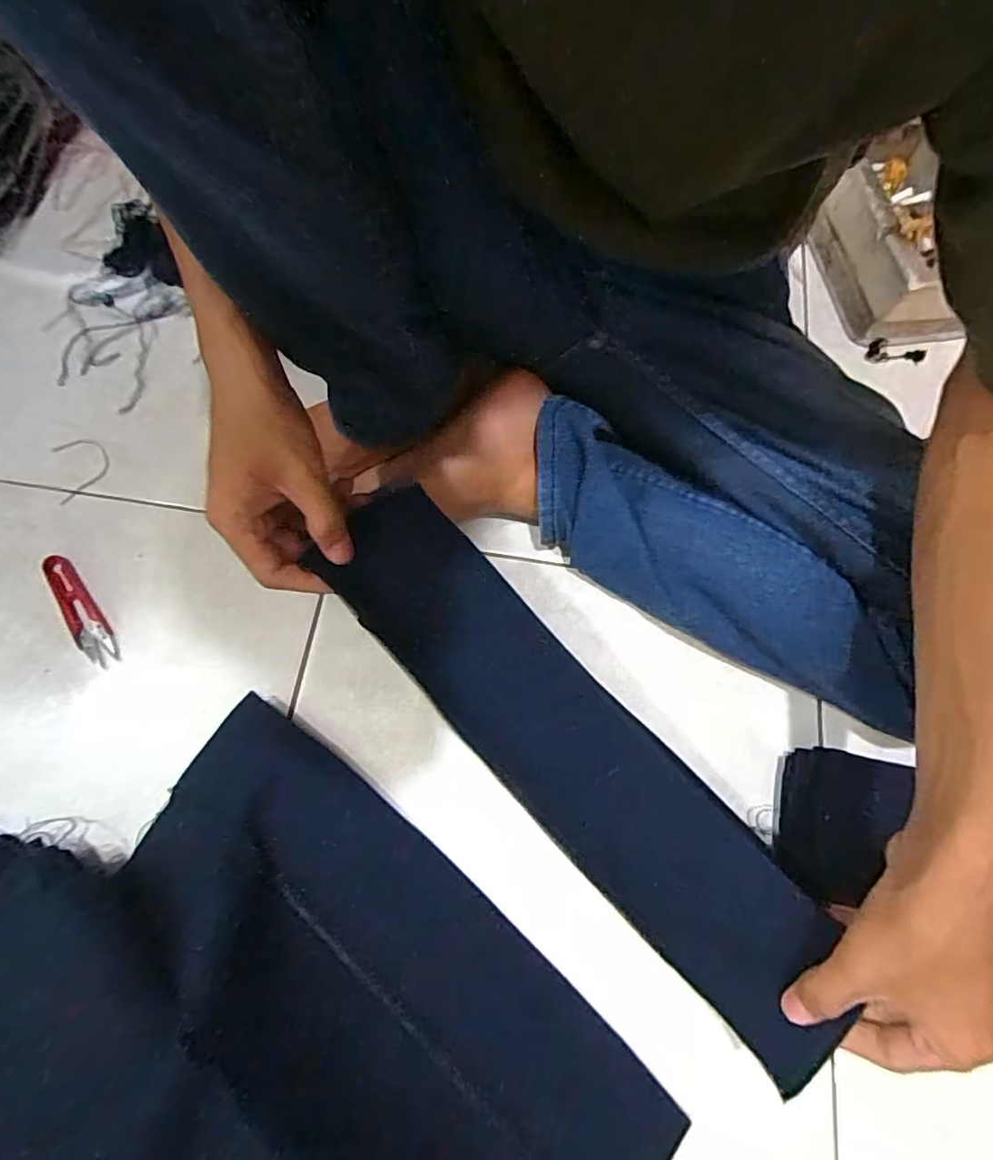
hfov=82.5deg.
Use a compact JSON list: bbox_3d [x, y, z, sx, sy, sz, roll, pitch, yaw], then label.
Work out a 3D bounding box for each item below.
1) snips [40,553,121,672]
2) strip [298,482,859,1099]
[{"bbox_3d":[-0.320,0.021,0.432,0.025,0.009,0.100,-31,75,-12],"label":"snips"},{"bbox_3d":[0.049,0.106,0.346,0.090,0.026,0.391,-42,85,-14],"label":"strip"}]

